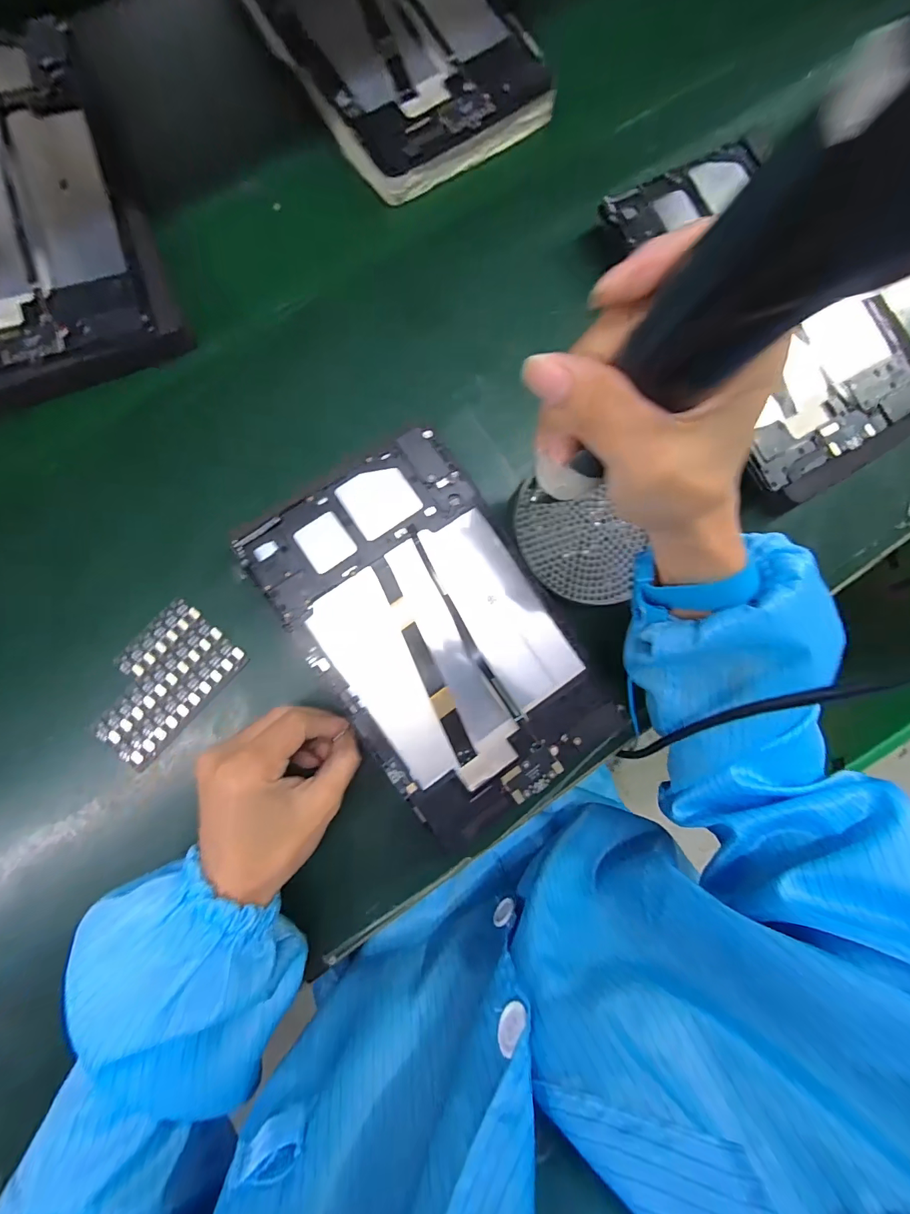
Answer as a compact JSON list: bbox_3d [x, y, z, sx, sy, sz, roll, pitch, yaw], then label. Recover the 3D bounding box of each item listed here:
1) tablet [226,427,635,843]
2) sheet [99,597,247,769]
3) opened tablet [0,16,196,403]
[{"bbox_3d":[-0.010,0.022,0.288,0.147,0.017,0.244,-35,88,-5],"label":"tablet"},{"bbox_3d":[-0.194,0.050,0.289,0.061,0.006,0.097,42,85,0],"label":"sheet"},{"bbox_3d":[-0.301,-0.268,0.295,0.160,0.013,0.253,-21,87,-4],"label":"opened tablet"}]

